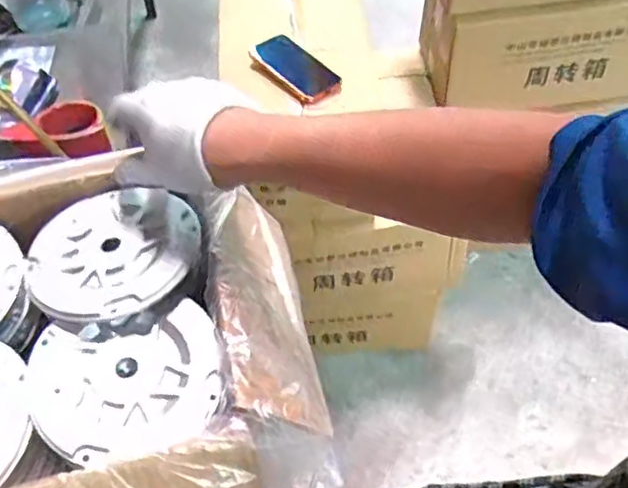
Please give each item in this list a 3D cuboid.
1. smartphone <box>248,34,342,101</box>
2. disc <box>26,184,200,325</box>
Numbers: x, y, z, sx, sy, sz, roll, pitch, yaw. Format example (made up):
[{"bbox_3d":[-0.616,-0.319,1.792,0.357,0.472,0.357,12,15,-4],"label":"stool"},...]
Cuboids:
[{"bbox_3d":[-0.027,-0.275,0.993,0.076,0.015,0.139,-37,72,-28],"label":"smartphone"},{"bbox_3d":[-0.162,0.005,0.511,0.127,0.012,0.128,-1,51,1],"label":"disc"}]

